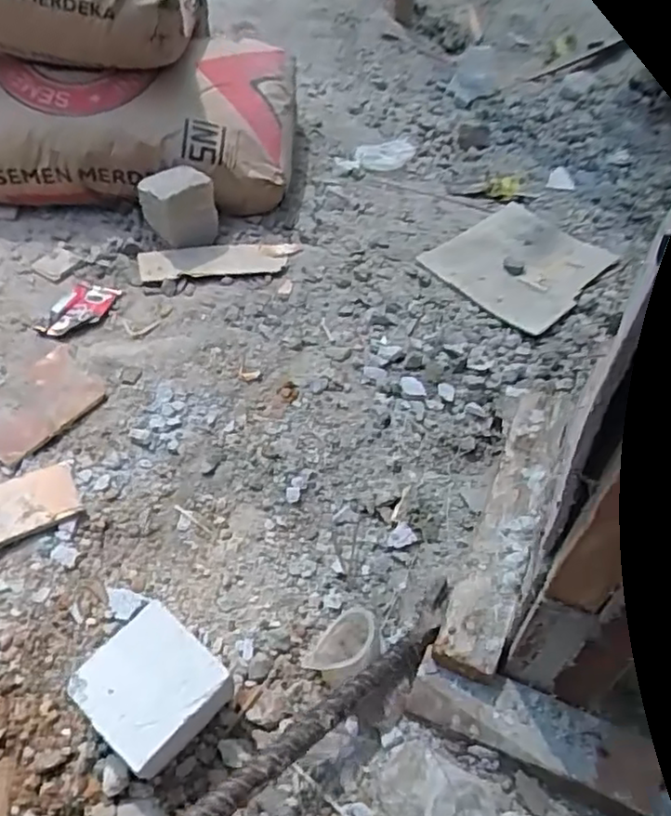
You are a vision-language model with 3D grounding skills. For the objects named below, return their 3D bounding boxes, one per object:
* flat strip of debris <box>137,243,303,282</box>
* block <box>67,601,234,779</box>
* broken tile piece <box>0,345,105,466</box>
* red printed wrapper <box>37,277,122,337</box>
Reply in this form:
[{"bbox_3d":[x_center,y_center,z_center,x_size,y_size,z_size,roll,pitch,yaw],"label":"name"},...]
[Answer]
[{"bbox_3d":[-0.171,-0.219,0.974,0.233,0.017,0.063,-8,52,-9],"label":"flat strip of debris"},{"bbox_3d":[-0.152,0.239,0.555,0.101,0.075,0.098,37,58,24],"label":"block"},{"bbox_3d":[-0.359,-0.007,0.789,0.115,0.014,0.152,29,56,19],"label":"broken tile piece"},{"bbox_3d":[-0.350,-0.136,0.902,0.070,0.008,0.110,13,52,8],"label":"red printed wrapper"}]

